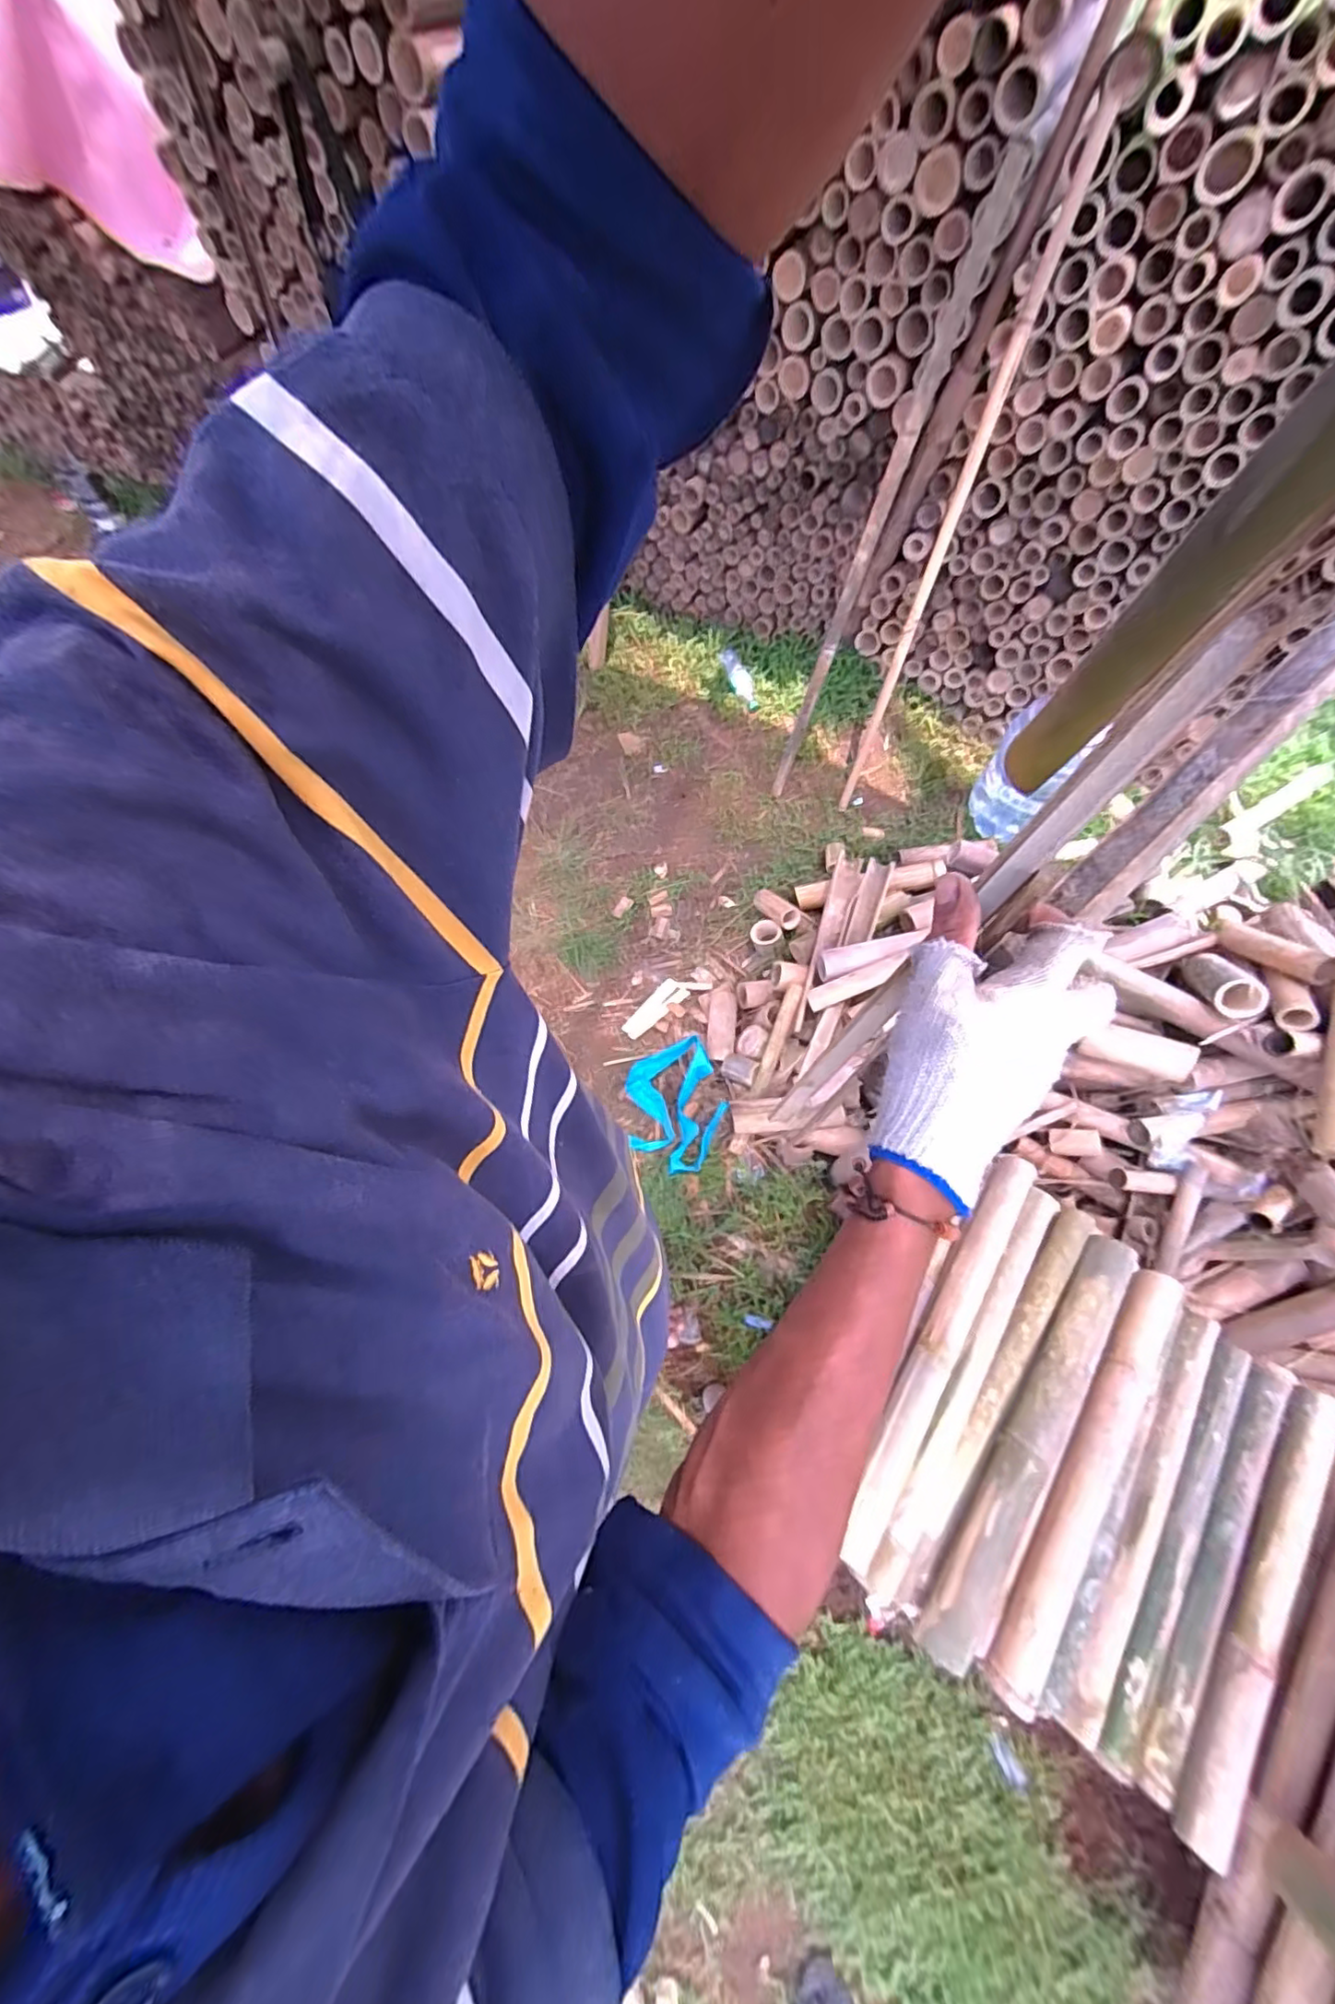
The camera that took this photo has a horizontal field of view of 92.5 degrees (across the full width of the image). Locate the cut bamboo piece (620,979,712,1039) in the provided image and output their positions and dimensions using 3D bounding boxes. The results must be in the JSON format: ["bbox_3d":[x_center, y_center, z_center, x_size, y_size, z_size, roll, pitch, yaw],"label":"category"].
[{"bbox_3d":[-0.014,0.000,1.681,0.248,0.016,0.085,-33,70,-13],"label":"cut bamboo piece"}]

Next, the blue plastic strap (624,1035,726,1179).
[{"bbox_3d":[0.010,0.248,1.511,0.238,0.086,0.305,-16,67,-7],"label":"blue plastic strap"}]

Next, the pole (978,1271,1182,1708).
[{"bbox_3d":[0.702,0.766,1.064,0.081,0.054,0.702,34,71,14],"label":"pole"}]

